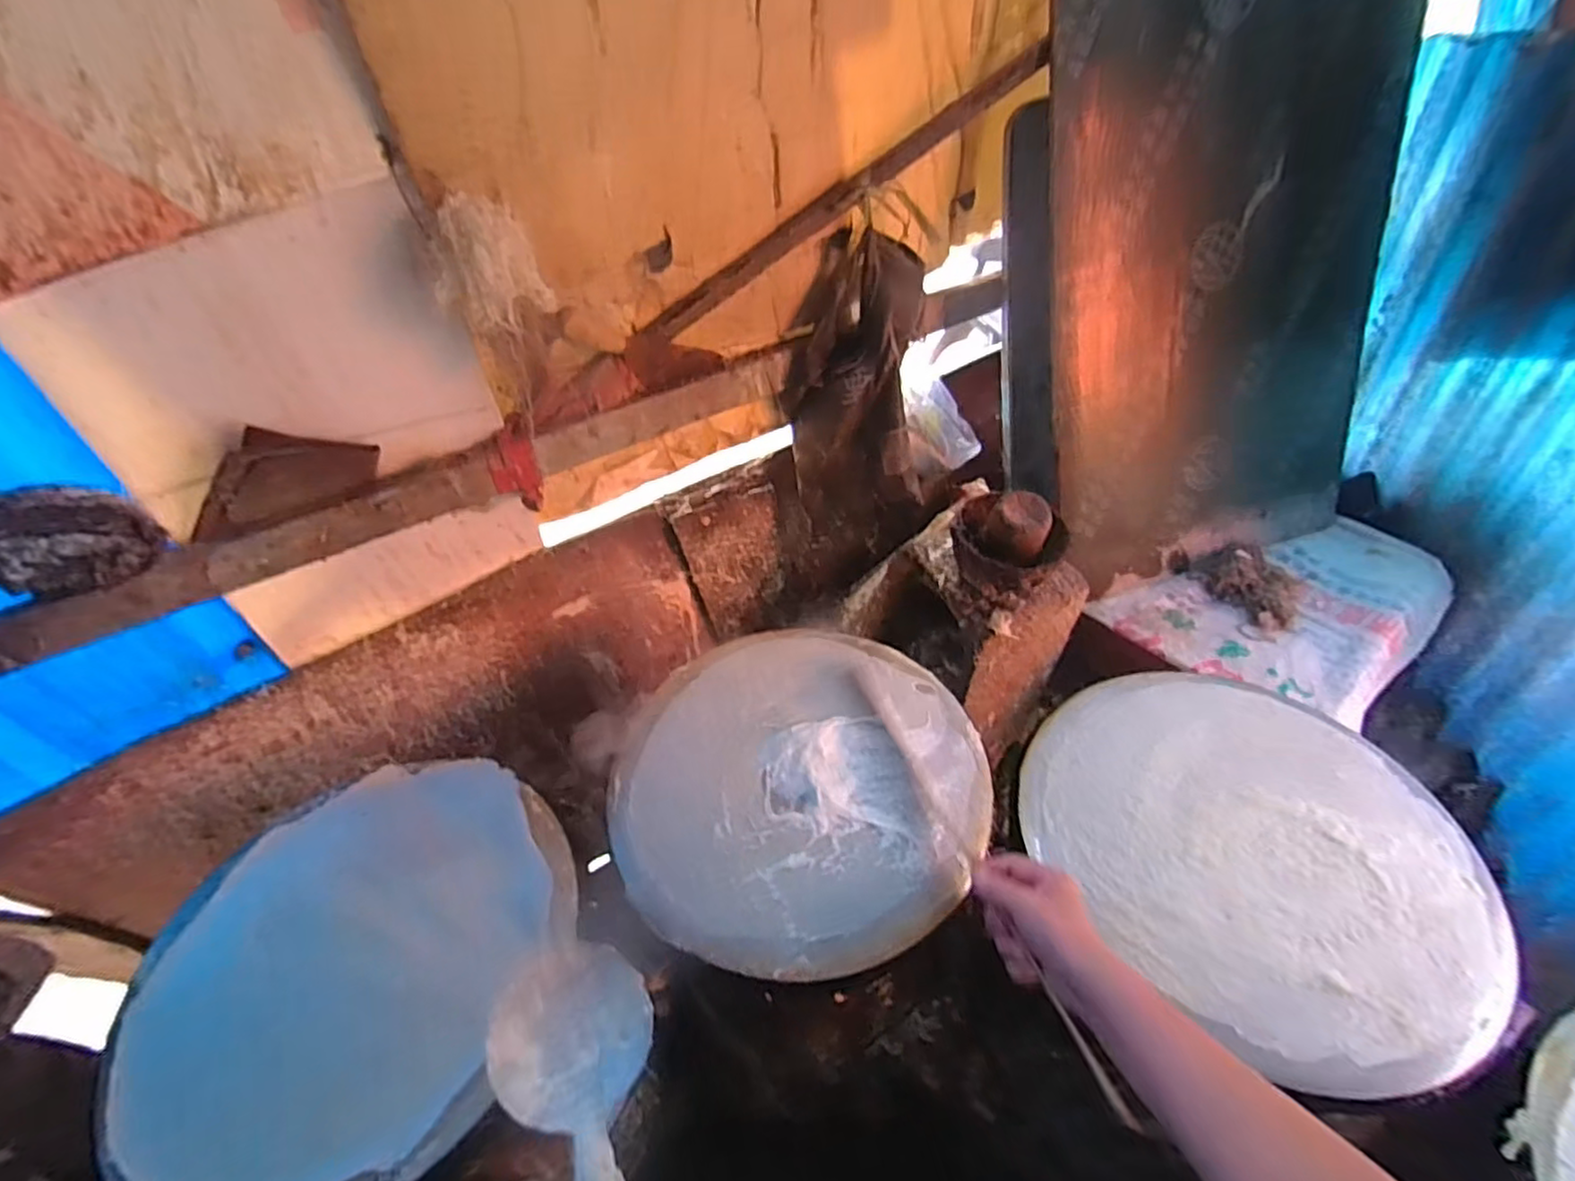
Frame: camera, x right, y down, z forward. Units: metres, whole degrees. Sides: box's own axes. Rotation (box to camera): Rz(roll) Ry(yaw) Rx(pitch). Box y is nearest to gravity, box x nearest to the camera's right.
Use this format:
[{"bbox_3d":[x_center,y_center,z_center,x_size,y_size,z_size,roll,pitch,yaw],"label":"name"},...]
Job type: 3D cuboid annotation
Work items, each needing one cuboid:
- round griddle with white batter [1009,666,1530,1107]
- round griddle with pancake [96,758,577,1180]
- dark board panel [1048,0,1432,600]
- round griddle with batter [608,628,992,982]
[{"bbox_3d":[0.424,0.219,0.627,0.341,0.020,0.368,-3,45,3],"label":"round griddle with white batter"},{"bbox_3d":[-0.384,0.311,0.602,0.349,0.033,0.360,-3,45,3],"label":"round griddle with pancake"},{"bbox_3d":[0.564,-0.444,0.862,0.498,0.874,0.029,-15,27,-8],"label":"dark board panel"},{"bbox_3d":[0.013,0.183,0.692,0.352,0.035,0.361,-3,45,3],"label":"round griddle with batter"}]

